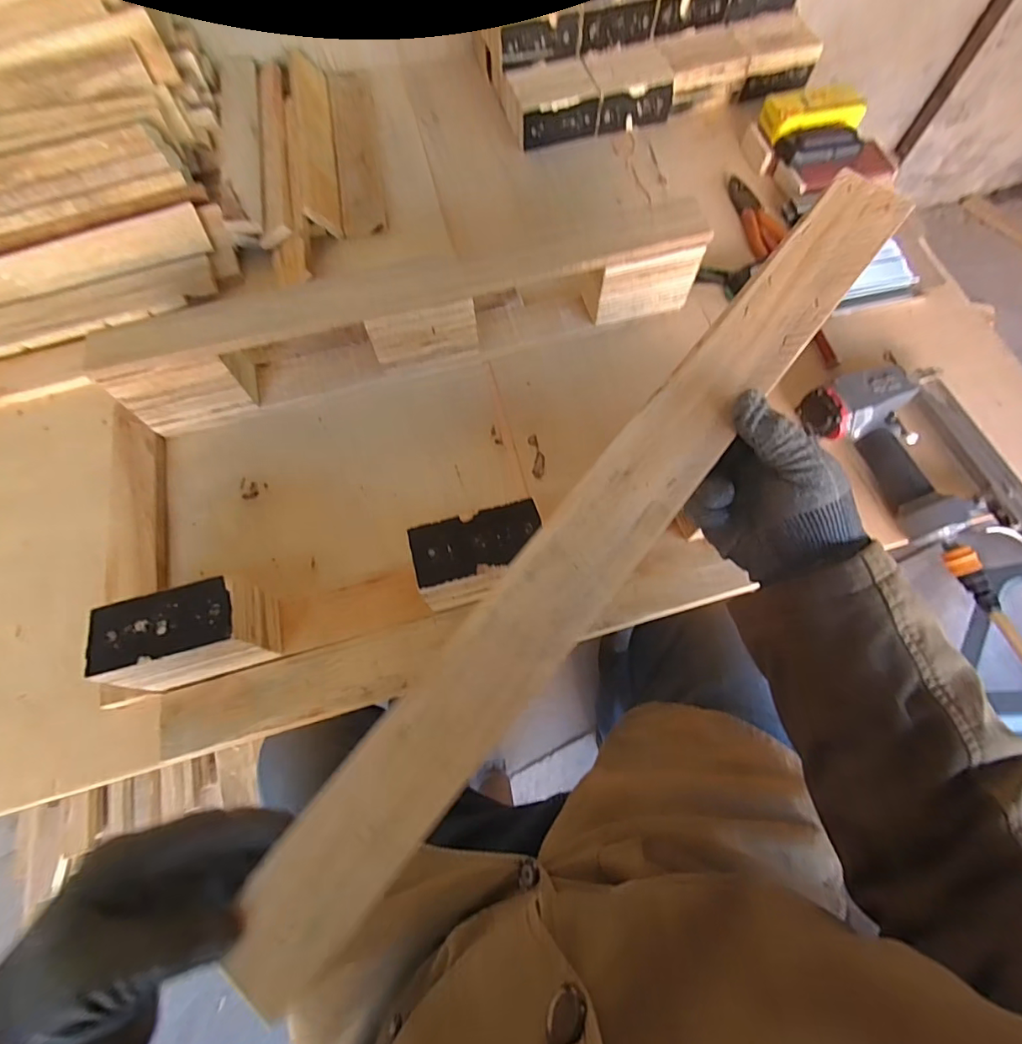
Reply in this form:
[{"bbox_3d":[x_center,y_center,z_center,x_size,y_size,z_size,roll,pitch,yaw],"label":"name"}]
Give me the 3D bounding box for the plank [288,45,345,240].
[{"bbox_3d":[-0.284,-0.562,0.736,0.053,0.012,0.346,3,66,-36],"label":"plank"}]

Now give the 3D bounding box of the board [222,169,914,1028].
[{"bbox_3d":[0.060,0.002,0.319,0.062,0.014,0.618,38,81,14],"label":"board"}]

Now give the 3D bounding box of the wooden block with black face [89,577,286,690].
[{"bbox_3d":[-0.281,0.101,0.448,0.117,0.087,0.065,-16,68,-5],"label":"wooden block with black face"}]

